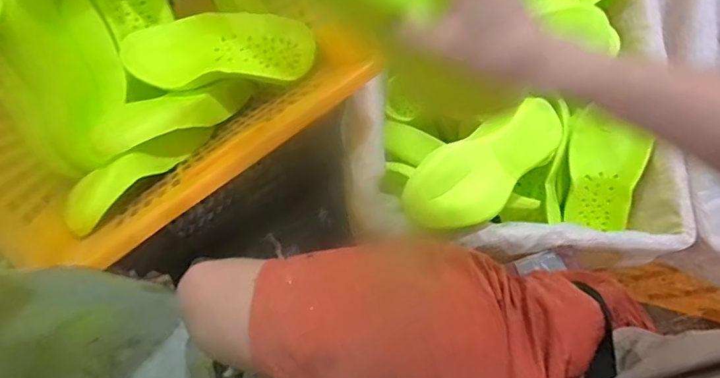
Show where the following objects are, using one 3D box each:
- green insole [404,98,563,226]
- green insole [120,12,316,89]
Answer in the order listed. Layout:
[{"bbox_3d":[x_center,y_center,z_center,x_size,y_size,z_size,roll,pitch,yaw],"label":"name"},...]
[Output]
[{"bbox_3d":[0.173,-0.033,0.680,0.252,0.040,0.108,-38,77,-14],"label":"green insole"},{"bbox_3d":[-0.213,-0.213,0.760,0.288,0.053,0.110,1,72,-2],"label":"green insole"}]

